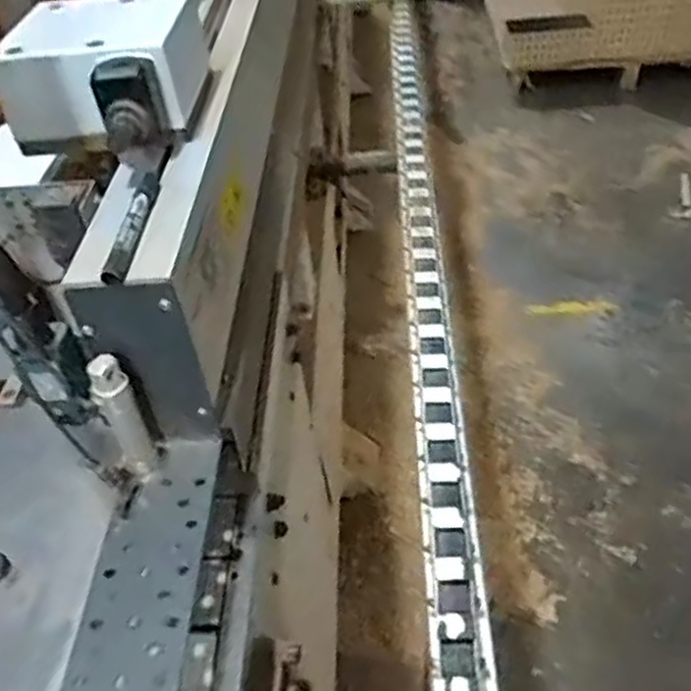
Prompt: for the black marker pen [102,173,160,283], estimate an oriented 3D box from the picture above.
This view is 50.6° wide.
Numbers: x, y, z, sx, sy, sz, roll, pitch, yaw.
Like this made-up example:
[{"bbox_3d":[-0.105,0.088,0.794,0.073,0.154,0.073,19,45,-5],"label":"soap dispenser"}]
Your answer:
[{"bbox_3d":[-0.161,-0.093,0.559,0.016,0.010,0.135,-3,43,4],"label":"black marker pen"}]

